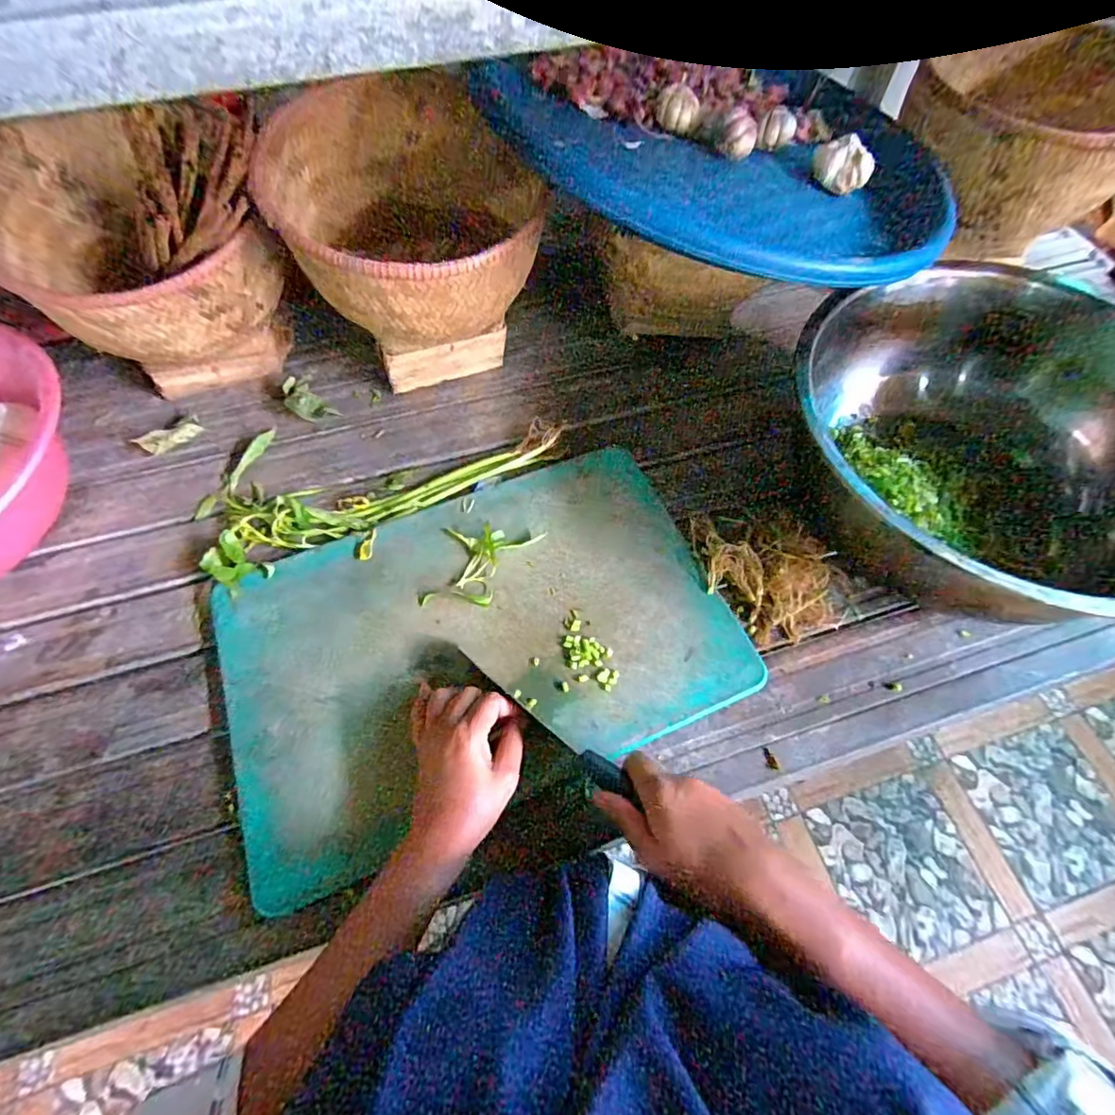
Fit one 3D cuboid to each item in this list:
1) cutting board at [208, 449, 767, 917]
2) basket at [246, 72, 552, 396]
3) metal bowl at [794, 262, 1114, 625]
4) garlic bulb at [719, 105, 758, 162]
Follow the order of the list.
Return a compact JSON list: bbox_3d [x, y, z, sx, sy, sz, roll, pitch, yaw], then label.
[{"bbox_3d":[-0.071,0.073,0.496,0.445,0.017,0.295,-23,63,-12],"label":"cutting board"},{"bbox_3d":[-0.158,-0.308,0.585,0.226,0.229,0.260,-23,63,-12],"label":"basket"},{"bbox_3d":[0.406,-0.074,0.497,0.331,0.156,0.331,0,61,0],"label":"metal bowl"},{"bbox_3d":[0.182,-0.430,0.542,0.040,0.038,0.045,12,62,7],"label":"garlic bulb"}]

